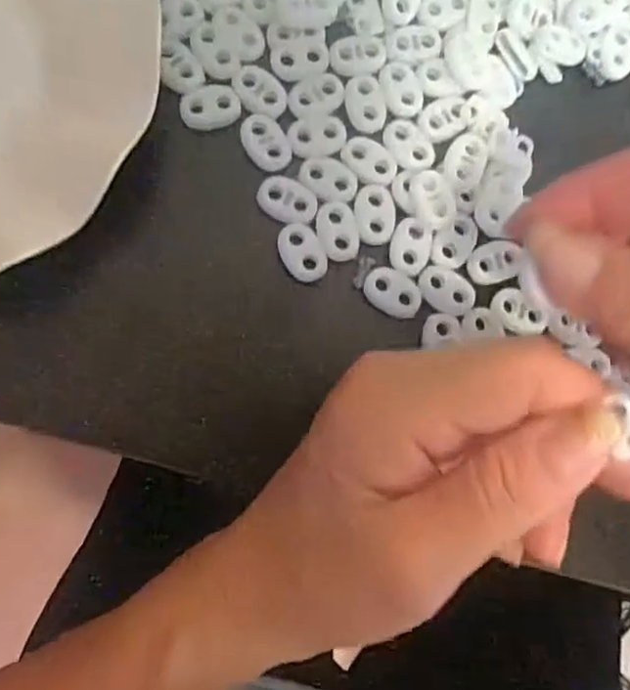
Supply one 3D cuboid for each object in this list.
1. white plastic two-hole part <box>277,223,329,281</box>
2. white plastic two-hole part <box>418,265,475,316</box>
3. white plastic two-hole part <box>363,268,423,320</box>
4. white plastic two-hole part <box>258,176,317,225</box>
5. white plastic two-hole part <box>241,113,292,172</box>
[{"bbox_3d":[-0.005,-0.034,0.233,0.014,0.004,0.022,-29,88,-8],"label":"white plastic two-hole part"},{"bbox_3d":[0.050,-0.021,0.237,0.023,0.004,0.017,31,82,-2],"label":"white plastic two-hole part"},{"bbox_3d":[0.029,-0.020,0.235,0.022,0.004,0.015,26,82,-3],"label":"white plastic two-hole part"},{"bbox_3d":[-0.010,-0.054,0.234,0.022,0.004,0.015,31,82,-2],"label":"white plastic two-hole part"},{"bbox_3d":[-0.018,-0.076,0.236,0.015,0.004,0.022,-27,87,-8],"label":"white plastic two-hole part"}]

